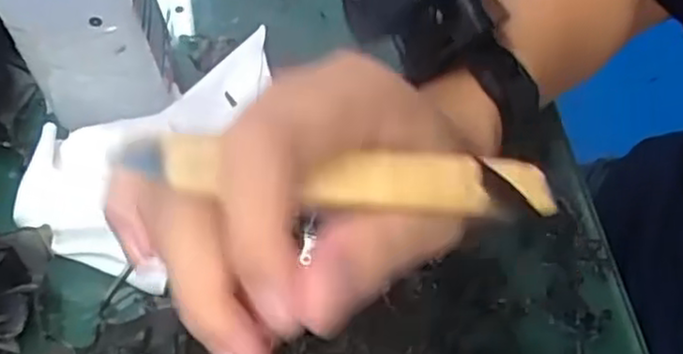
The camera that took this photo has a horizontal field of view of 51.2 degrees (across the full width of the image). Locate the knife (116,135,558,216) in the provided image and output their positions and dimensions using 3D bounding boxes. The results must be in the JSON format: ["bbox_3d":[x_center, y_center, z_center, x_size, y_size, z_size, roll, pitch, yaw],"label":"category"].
[{"bbox_3d":[0.004,-0.001,0.175,0.106,0.009,0.018,4,63,-12],"label":"knife"}]

